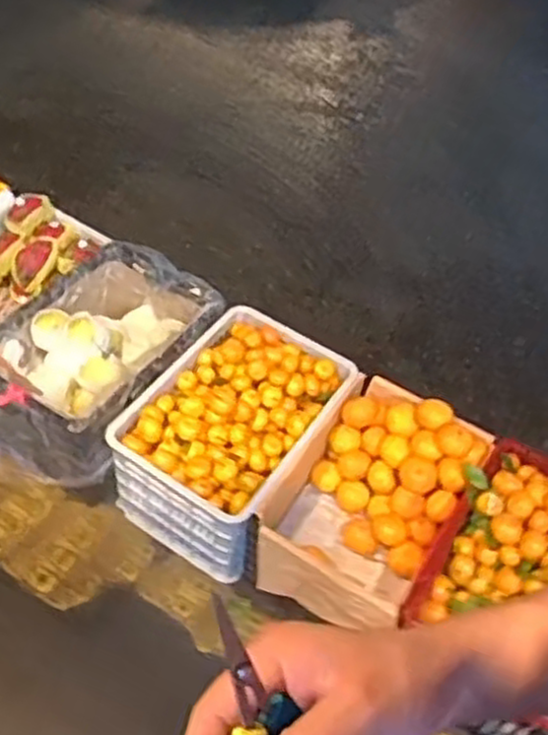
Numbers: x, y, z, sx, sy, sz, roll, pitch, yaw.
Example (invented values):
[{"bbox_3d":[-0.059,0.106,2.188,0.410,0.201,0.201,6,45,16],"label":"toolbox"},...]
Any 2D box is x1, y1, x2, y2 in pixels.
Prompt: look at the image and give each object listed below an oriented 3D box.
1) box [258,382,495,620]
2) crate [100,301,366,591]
[{"bbox_3d":[0.198,0.286,1.579,0.329,0.208,0.481,27,53,18],"label":"box"},{"bbox_3d":[-0.081,0.136,1.687,0.365,0.227,0.489,26,53,18],"label":"crate"}]

